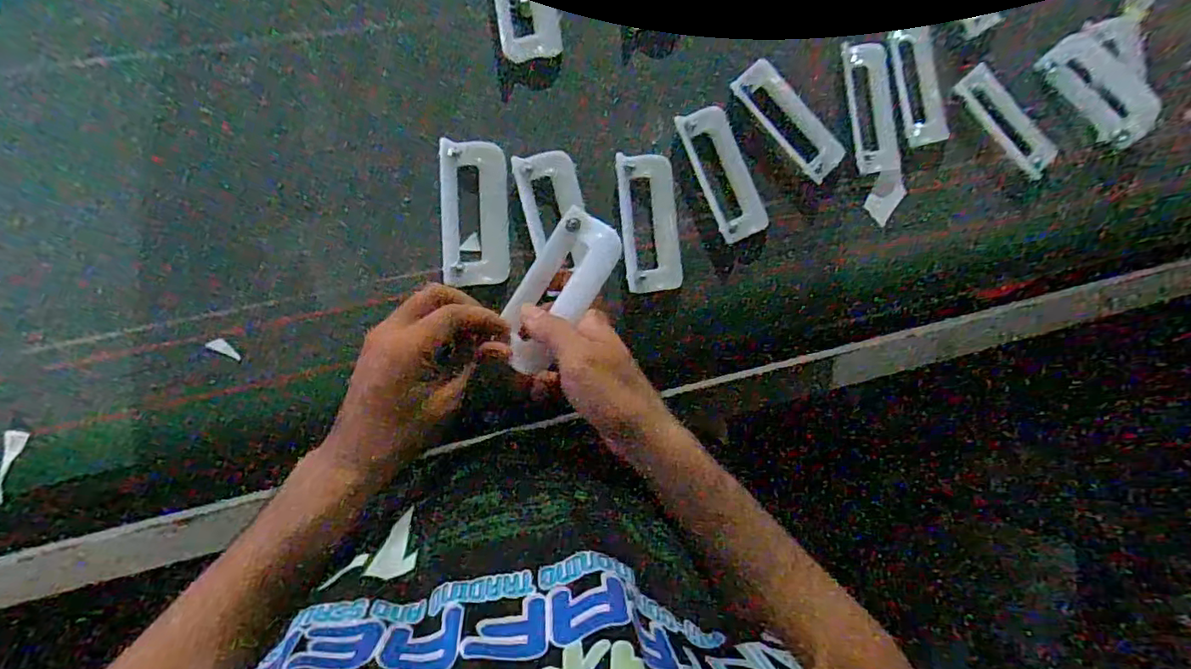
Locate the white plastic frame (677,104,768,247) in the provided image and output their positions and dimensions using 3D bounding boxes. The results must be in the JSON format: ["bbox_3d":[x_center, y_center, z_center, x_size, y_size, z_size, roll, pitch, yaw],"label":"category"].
[{"bbox_3d":[0.117,-0.147,0.529,0.048,0.008,0.121,-23,93,-7],"label":"white plastic frame"}]

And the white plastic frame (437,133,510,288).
[{"bbox_3d":[-0.104,-0.104,0.498,0.056,0.009,0.121,-1,89,-25],"label":"white plastic frame"}]

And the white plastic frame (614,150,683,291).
[{"bbox_3d":[0.049,-0.100,0.517,0.052,0.011,0.122,-5,91,-8],"label":"white plastic frame"}]

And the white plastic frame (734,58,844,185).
[{"bbox_3d":[0.180,-0.199,0.539,0.045,0.012,0.120,-43,96,-5],"label":"white plastic frame"}]

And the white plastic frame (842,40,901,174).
[{"bbox_3d":[0.261,-0.215,0.547,0.045,0.008,0.120,-8,91,-8],"label":"white plastic frame"}]

